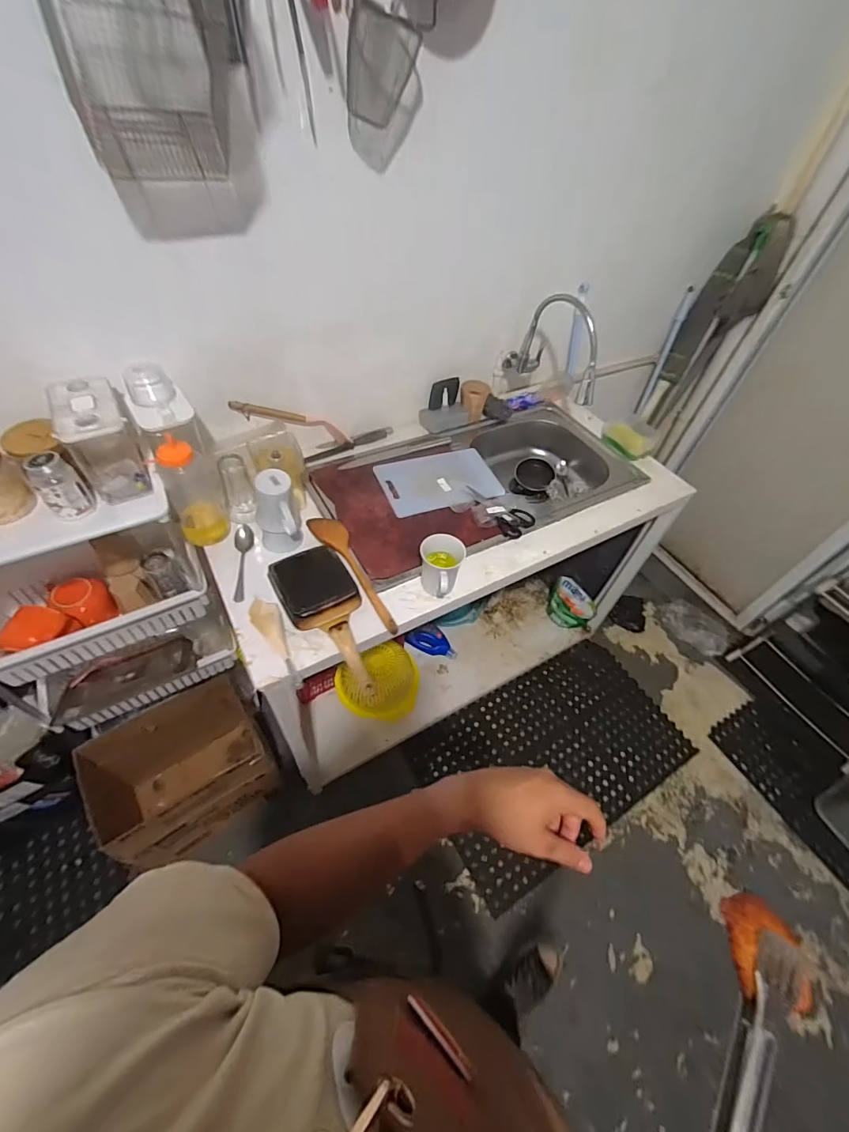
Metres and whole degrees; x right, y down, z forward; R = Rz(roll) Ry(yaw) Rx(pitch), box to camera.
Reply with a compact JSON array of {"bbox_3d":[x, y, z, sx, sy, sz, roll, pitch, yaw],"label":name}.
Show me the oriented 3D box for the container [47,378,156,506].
[{"bbox_3d":[-0.605,-0.228,0.844,0.114,0.175,0.150,-24,58,-21],"label":"container"}]

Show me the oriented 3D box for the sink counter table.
[{"bbox_3d":[0.062,0.034,1.391,1.195,0.863,0.606,-27,59,-23],"label":"sink counter table"}]

